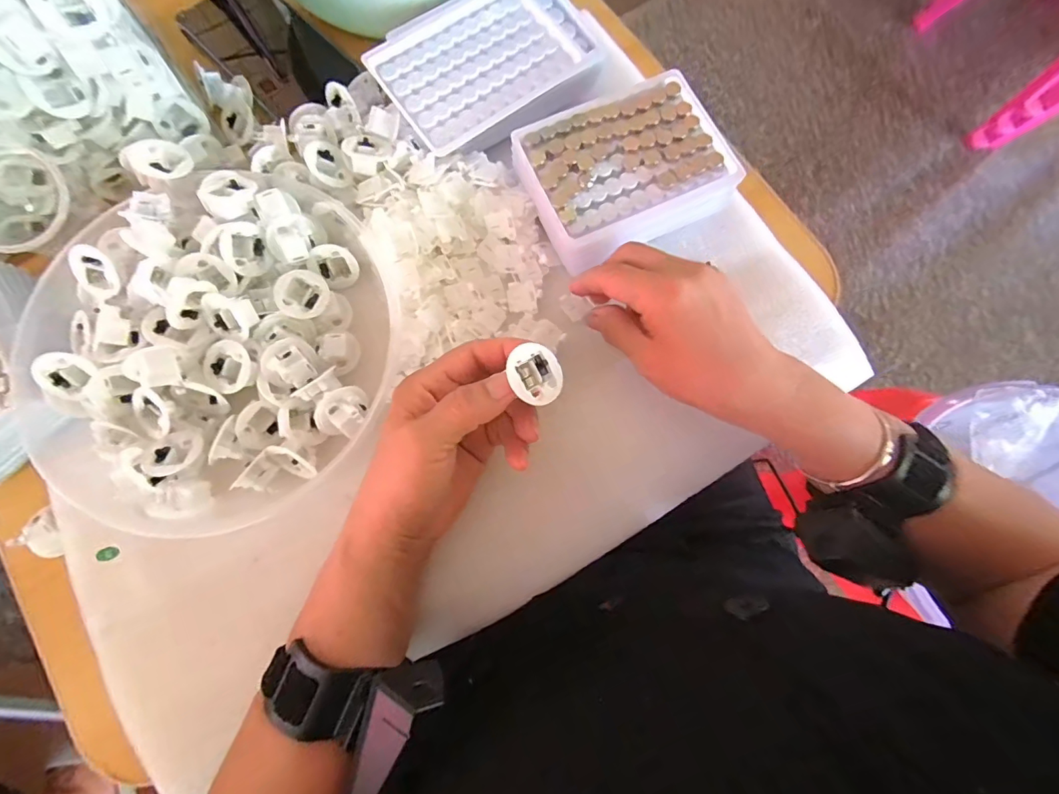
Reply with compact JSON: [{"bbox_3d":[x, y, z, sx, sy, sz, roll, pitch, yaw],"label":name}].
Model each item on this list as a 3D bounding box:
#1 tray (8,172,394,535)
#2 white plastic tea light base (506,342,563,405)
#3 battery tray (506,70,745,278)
[{"bbox_3d":[-0.194,-0.033,0.291,0.220,0.055,0.202,0,78,0],"label":"tray"},{"bbox_3d":[0.004,-0.011,0.239,0.028,0.013,0.031,-15,82,-21],"label":"white plastic tea light base"},{"bbox_3d":[0.066,-0.156,0.317,0.129,0.034,0.100,-25,79,-5],"label":"battery tray"}]

